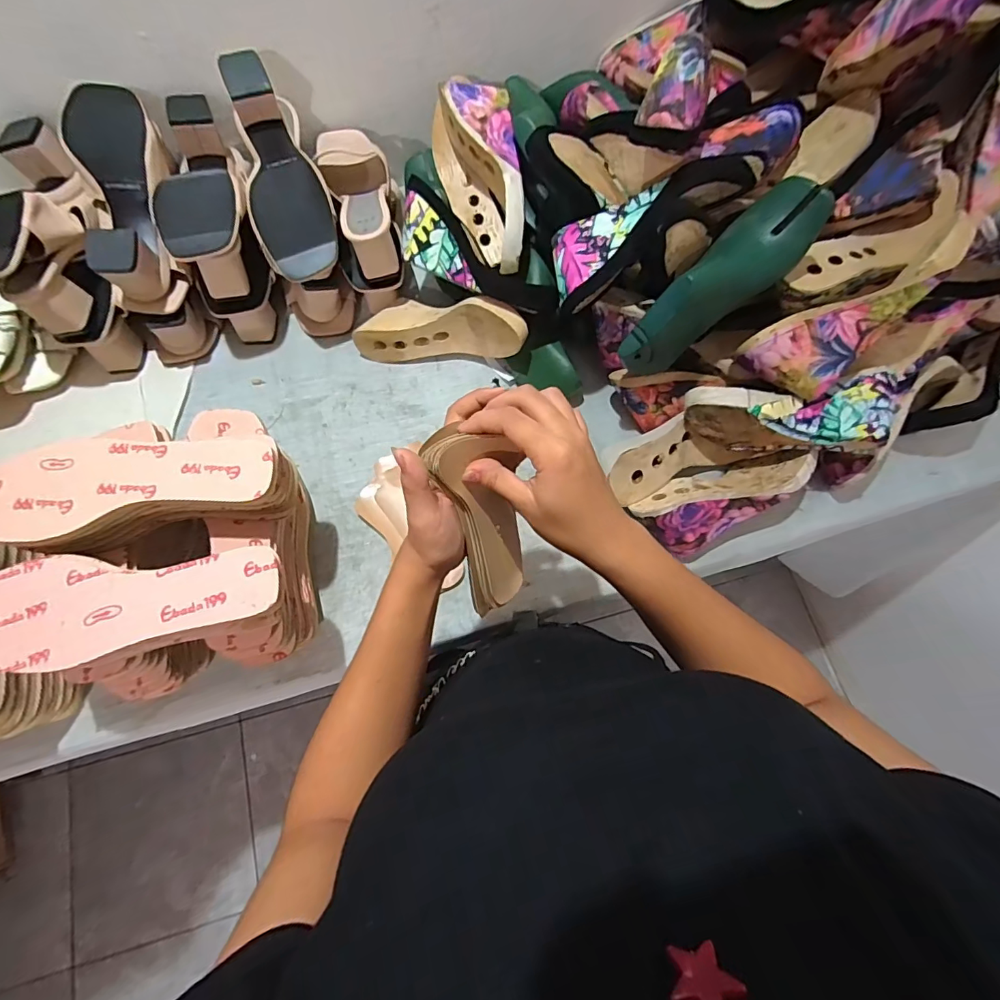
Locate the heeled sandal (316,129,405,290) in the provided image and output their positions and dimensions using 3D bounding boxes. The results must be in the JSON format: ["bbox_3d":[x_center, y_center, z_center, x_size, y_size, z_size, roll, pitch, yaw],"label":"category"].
[{"bbox_3d":[-0.178,-0.395,0.608,0.073,0.070,0.234,-17,74,-7],"label":"heeled sandal"}]

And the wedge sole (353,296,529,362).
[{"bbox_3d":[-0.072,-0.224,0.619,0.230,0.082,0.078,3,72,18],"label":"wedge sole"}]

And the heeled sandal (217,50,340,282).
[{"bbox_3d":[-0.254,-0.379,0.562,0.086,0.073,0.239,-17,90,-6],"label":"heeled sandal"}]

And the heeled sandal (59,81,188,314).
[{"bbox_3d":[-0.423,-0.346,0.553,0.096,0.097,0.239,-15,74,-6],"label":"heeled sandal"}]

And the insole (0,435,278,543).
[{"bbox_3d":[-0.315,-0.019,0.403,0.235,0.011,0.078,-11,74,-5],"label":"insole"}]

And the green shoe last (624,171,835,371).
[{"bbox_3d":[0.218,-0.221,0.485,0.221,0.093,0.070,-41,77,14],"label":"green shoe last"}]

